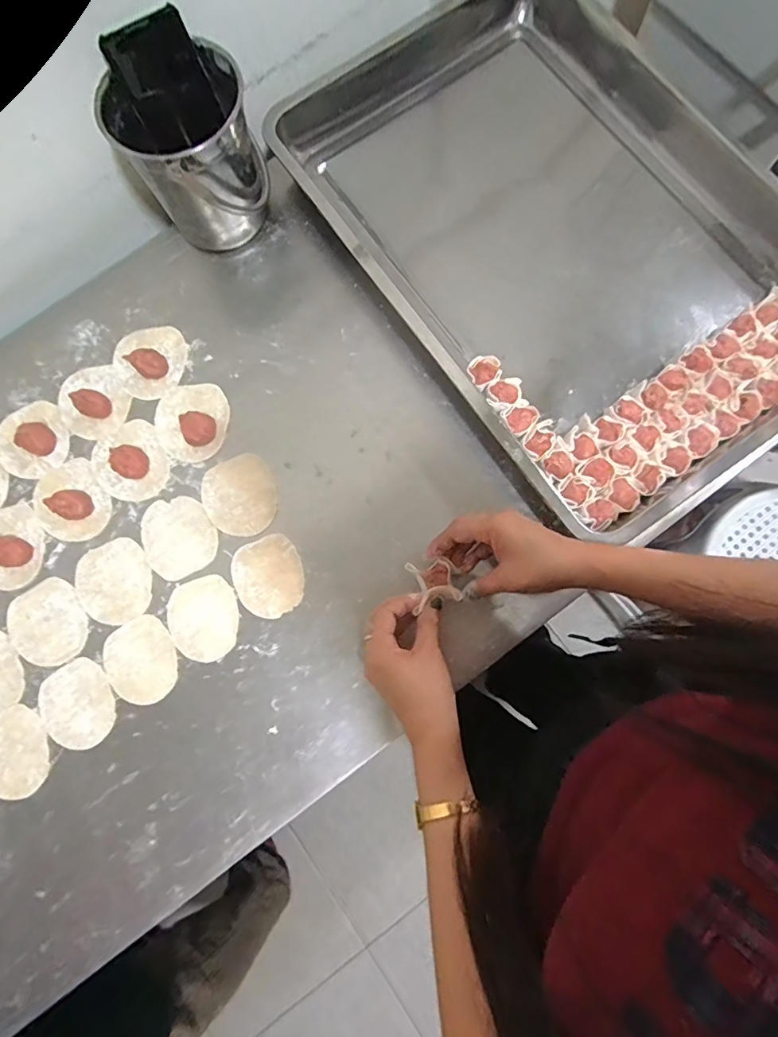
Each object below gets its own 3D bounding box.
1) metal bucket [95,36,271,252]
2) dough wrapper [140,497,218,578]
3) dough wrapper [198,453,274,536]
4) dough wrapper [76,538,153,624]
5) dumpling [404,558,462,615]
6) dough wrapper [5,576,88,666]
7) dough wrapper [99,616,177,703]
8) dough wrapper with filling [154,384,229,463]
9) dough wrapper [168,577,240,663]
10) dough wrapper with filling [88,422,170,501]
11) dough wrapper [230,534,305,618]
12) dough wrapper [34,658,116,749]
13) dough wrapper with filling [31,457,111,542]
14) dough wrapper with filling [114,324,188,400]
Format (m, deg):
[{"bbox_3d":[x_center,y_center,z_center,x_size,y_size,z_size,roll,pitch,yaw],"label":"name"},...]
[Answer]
[{"bbox_3d":[-0.192,-0.356,0.515,0.127,0.137,0.121,0,78,1],"label":"metal bucket"},{"bbox_3d":[-0.217,0.019,0.513,0.072,0.004,0.083,-31,79,-5],"label":"dough wrapper"},{"bbox_3d":[-0.154,-0.023,0.514,0.074,0.004,0.082,-22,79,-4],"label":"dough wrapper"},{"bbox_3d":[-0.277,0.065,0.502,0.075,0.004,0.081,0,78,1],"label":"dough wrapper"},{"bbox_3d":[0.041,0.059,0.447,0.043,0.017,0.044,-11,78,-1],"label":"dumpling"},{"bbox_3d":[-0.343,0.106,0.501,0.075,0.005,0.083,-35,80,-6],"label":"dough wrapper"},{"bbox_3d":[-0.243,0.139,0.488,0.069,0.004,0.080,-31,79,-5],"label":"dough wrapper"},{"bbox_3d":[-0.210,-0.104,0.525,0.076,0.015,0.082,0,78,1],"label":"dough wrapper with filling"},{"bbox_3d":[-0.184,0.099,0.492,0.069,0.004,0.078,-15,78,-2],"label":"dough wrapper"},{"bbox_3d":[-0.272,-0.060,0.516,0.075,0.022,0.084,-28,79,-5],"label":"dough wrapper with filling"},{"bbox_3d":[-0.121,0.059,0.499,0.068,0.004,0.077,-21,79,-3],"label":"dough wrapper"},{"bbox_3d":[-0.302,0.181,0.483,0.071,0.004,0.080,-34,80,-6],"label":"dough wrapper"},{"bbox_3d":[-0.333,-0.018,0.515,0.072,0.018,0.084,-35,80,-6],"label":"dough wrapper with filling"},{"bbox_3d":[-0.264,-0.173,0.538,0.081,0.019,0.082,0,78,1],"label":"dough wrapper with filling"}]

